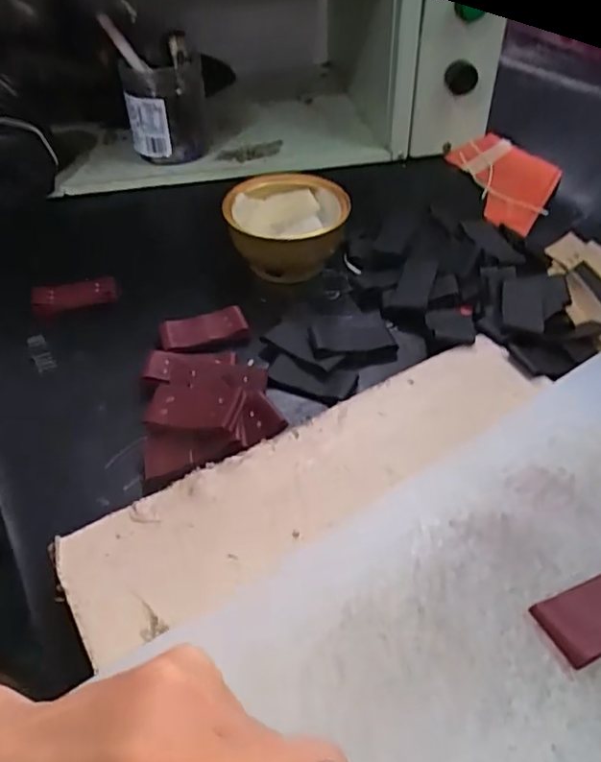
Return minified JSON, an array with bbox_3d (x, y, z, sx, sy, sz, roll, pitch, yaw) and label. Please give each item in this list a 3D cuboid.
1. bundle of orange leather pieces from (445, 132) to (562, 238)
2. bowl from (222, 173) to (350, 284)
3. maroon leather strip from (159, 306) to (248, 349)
[{"bbox_3d":[0.210,-0.207,0.617,0.085,0.014,0.167,-11,49,4],"label":"bundle of orange leather pieces"},{"bbox_3d":[-0.010,-0.125,0.491,0.092,0.051,0.094,-2,45,2],"label":"bowl"},{"bbox_3d":[-0.070,-0.038,0.440,0.061,0.007,0.023,-16,67,-12],"label":"maroon leather strip"}]

